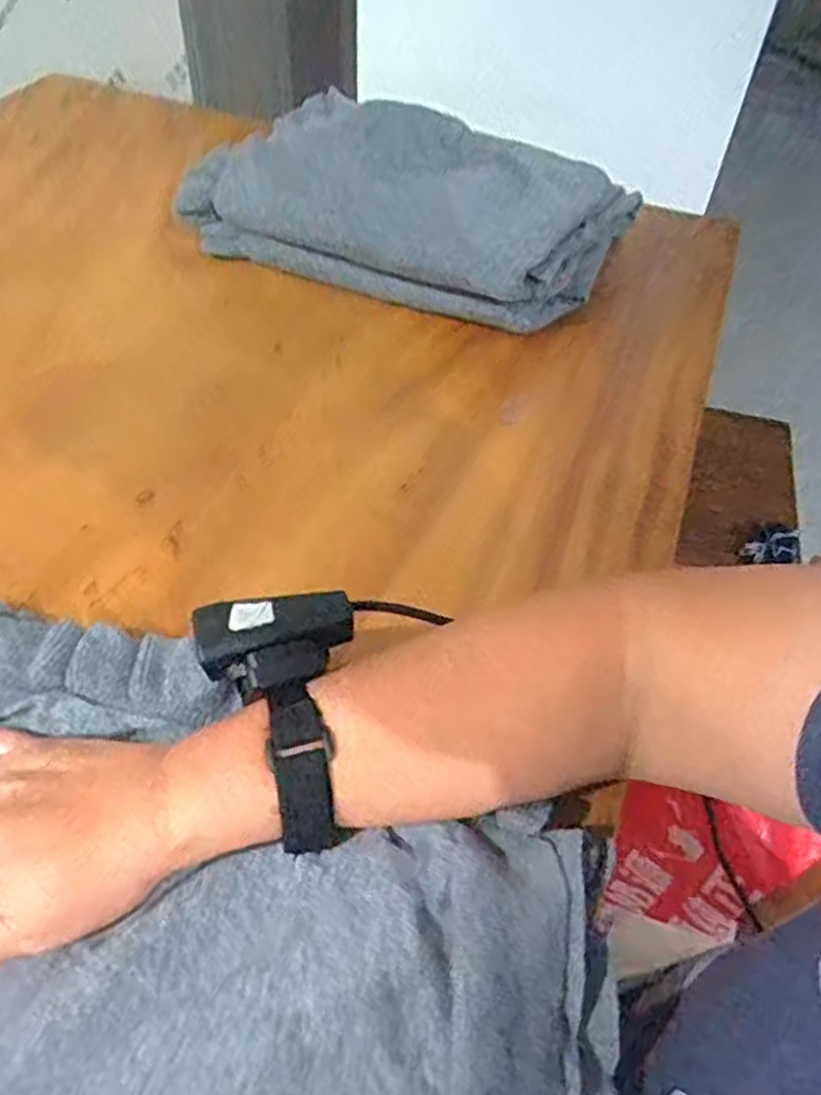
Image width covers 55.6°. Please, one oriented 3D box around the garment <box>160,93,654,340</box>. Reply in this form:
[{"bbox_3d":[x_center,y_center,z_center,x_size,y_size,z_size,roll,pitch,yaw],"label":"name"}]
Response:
[{"bbox_3d":[-0.003,-0.284,0.646,0.338,0.100,0.169,22,49,16],"label":"garment"}]

